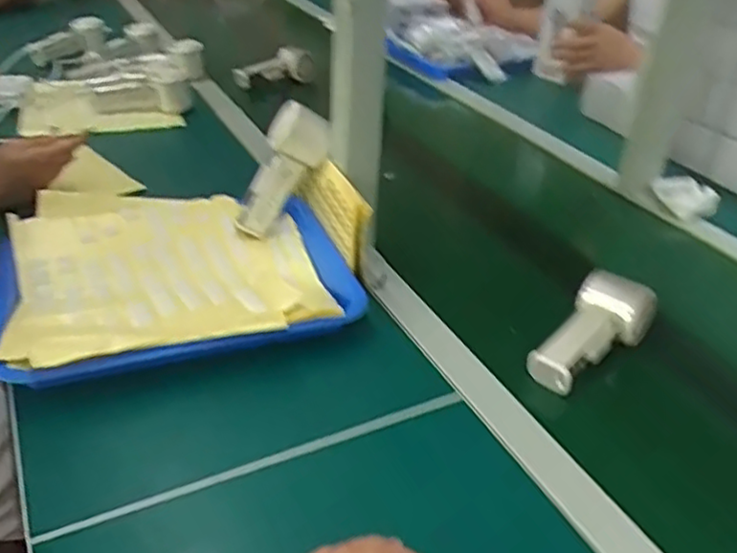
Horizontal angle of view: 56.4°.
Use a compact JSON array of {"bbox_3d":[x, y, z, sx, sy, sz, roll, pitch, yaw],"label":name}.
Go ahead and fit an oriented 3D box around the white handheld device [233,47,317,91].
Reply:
[{"bbox_3d":[-0.174,-0.394,1.311,0.081,0.049,0.166,29,41,31],"label":"white handheld device"}]

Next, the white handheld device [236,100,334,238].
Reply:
[{"bbox_3d":[-0.099,-0.116,0.782,0.063,0.158,0.049,18,18,-49],"label":"white handheld device"}]

